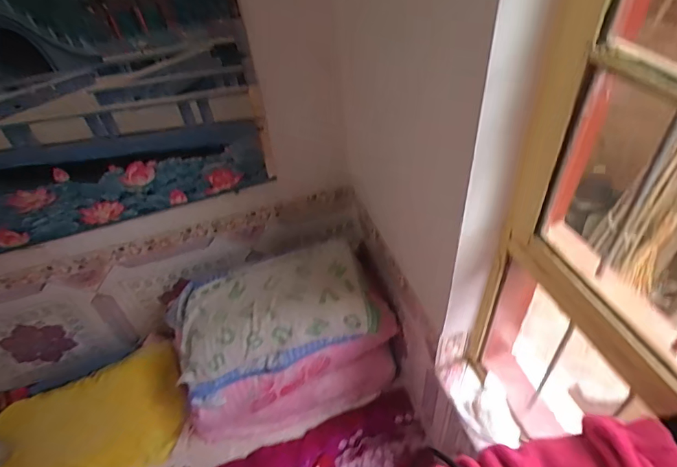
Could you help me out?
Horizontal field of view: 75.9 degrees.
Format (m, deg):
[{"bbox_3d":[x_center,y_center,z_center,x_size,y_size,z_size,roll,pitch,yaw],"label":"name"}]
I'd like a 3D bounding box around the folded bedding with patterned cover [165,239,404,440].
[{"bbox_3d":[-0.173,0.314,1.374,0.648,0.442,0.371,-14,45,-9],"label":"folded bedding with patterned cover"}]

